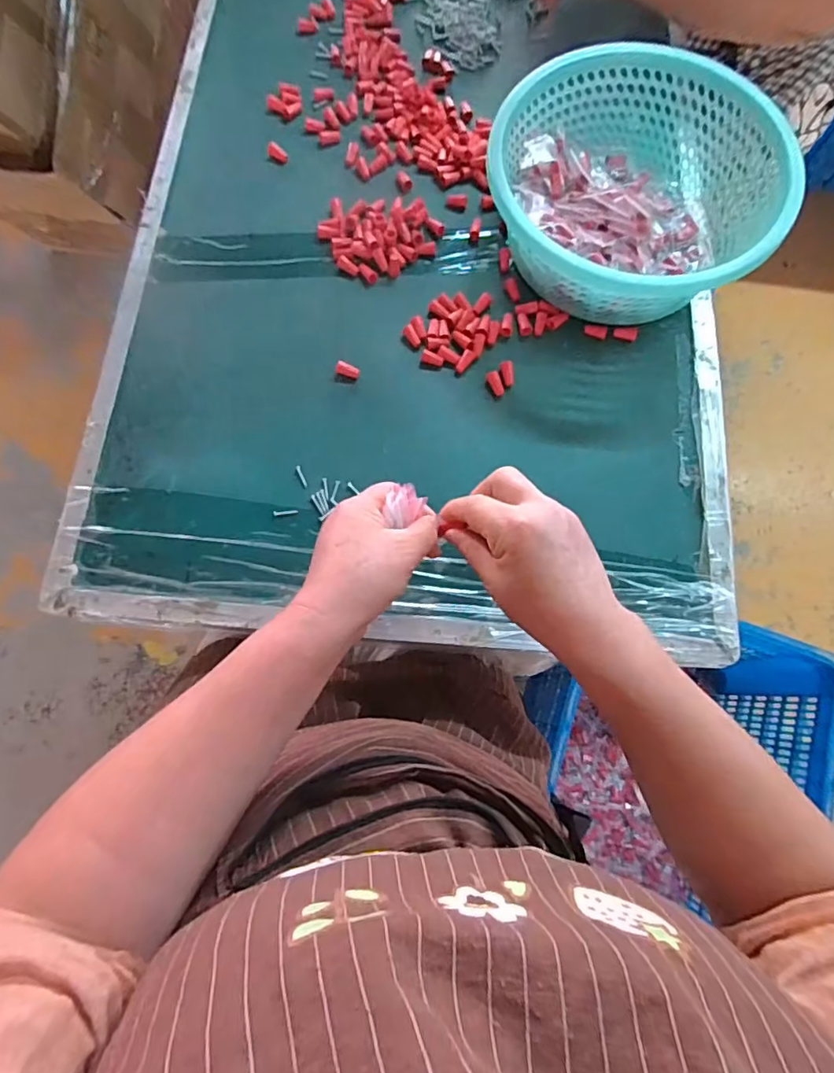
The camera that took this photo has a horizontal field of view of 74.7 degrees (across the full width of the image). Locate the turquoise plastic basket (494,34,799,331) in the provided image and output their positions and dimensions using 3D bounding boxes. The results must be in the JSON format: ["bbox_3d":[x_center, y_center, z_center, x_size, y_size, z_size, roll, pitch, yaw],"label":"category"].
[{"bbox_3d":[0.203,-0.335,0.540,0.266,0.110,0.242,9,74,1],"label":"turquoise plastic basket"}]

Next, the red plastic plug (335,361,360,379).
[{"bbox_3d":[-0.068,-0.162,0.532,0.024,0.009,0.011,20,75,4],"label":"red plastic plug"}]

